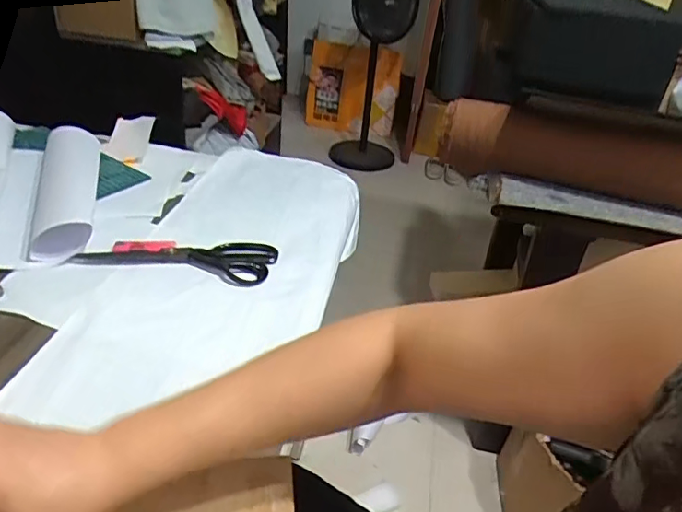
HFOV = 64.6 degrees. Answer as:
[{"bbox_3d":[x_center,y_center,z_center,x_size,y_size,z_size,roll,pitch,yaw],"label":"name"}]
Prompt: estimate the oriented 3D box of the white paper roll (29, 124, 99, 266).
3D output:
[{"bbox_3d":[-0.393,-0.102,0.774,0.078,0.045,0.314,-4,32,-20],"label":"white paper roll"}]

